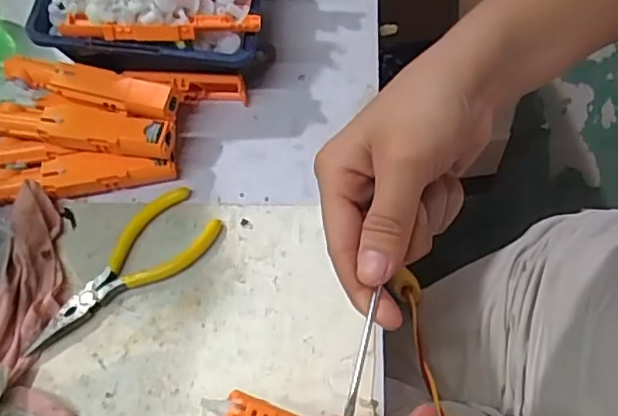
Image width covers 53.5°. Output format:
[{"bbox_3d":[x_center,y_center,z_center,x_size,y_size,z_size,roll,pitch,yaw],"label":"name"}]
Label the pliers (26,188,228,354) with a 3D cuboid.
[{"bbox_3d":[-0.109,0.039,0.360,0.046,0.009,0.122,40,75,21],"label":"pliers"}]

